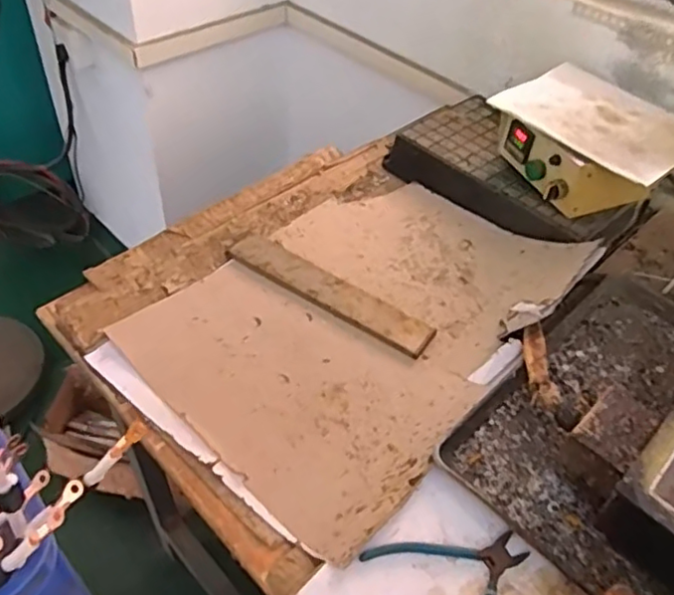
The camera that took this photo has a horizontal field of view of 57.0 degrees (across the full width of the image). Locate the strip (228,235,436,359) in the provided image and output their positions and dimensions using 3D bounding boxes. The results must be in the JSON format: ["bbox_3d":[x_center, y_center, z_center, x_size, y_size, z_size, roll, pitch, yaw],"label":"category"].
[{"bbox_3d":[-0.011,-0.008,0.806,0.292,0.015,0.057,29,50,22],"label":"strip"}]

